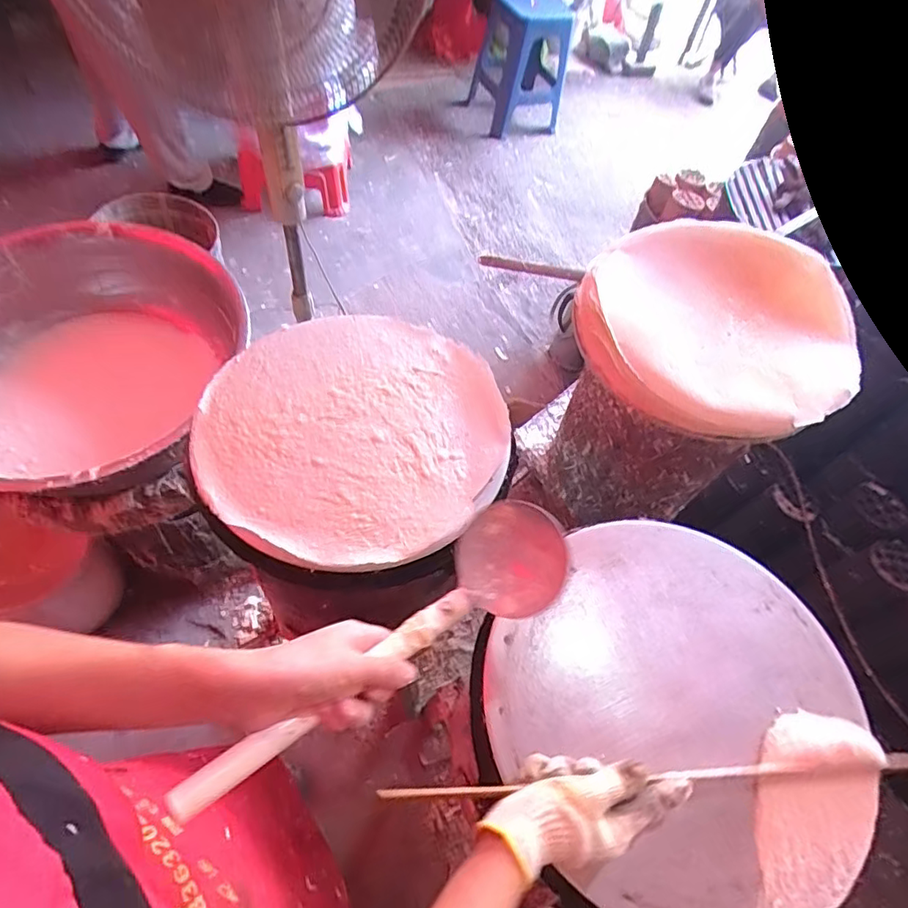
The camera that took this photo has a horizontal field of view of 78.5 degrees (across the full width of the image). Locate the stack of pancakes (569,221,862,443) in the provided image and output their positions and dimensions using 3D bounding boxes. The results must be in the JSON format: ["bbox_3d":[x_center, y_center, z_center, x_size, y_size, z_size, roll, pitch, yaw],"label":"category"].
[{"bbox_3d":[0.378,-0.200,0.796,0.362,0.057,0.387,27,58,10],"label":"stack of pancakes"}]

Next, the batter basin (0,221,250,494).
[{"bbox_3d":[-0.607,-0.133,0.910,0.413,0.241,0.459,2,57,-6],"label":"batter basin"}]

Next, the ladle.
[{"bbox_3d":[-0.046,0.138,0.406,0.310,0.067,0.089,-28,64,-30],"label":"ladle"}]

